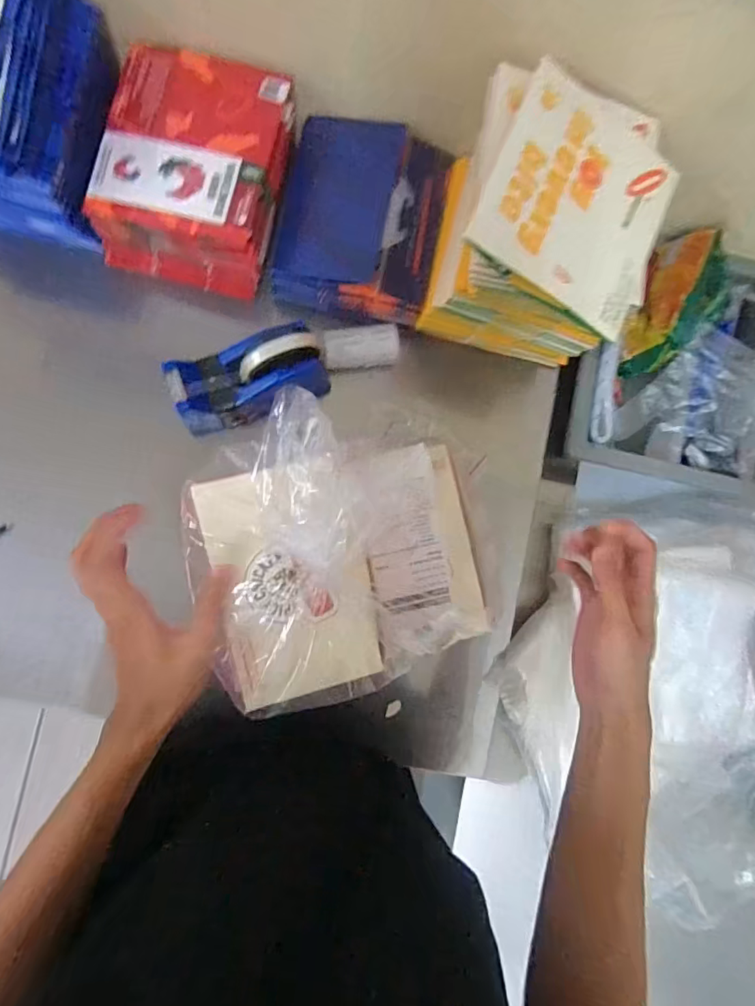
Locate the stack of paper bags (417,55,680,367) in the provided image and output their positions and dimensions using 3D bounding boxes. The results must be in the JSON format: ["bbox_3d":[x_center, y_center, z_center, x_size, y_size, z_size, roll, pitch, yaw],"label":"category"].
[{"bbox_3d":[0.158,-0.253,0.514,0.184,0.189,0.205,11,86,-6],"label":"stack of paper bags"}]

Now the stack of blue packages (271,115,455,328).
[{"bbox_3d":[-0.018,-0.304,0.566,0.165,0.059,0.188,11,86,-6],"label":"stack of blue packages"}]

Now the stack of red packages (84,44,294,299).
[{"bbox_3d":[-0.185,-0.333,0.535,0.162,0.099,0.179,12,85,-6],"label":"stack of red packages"}]

